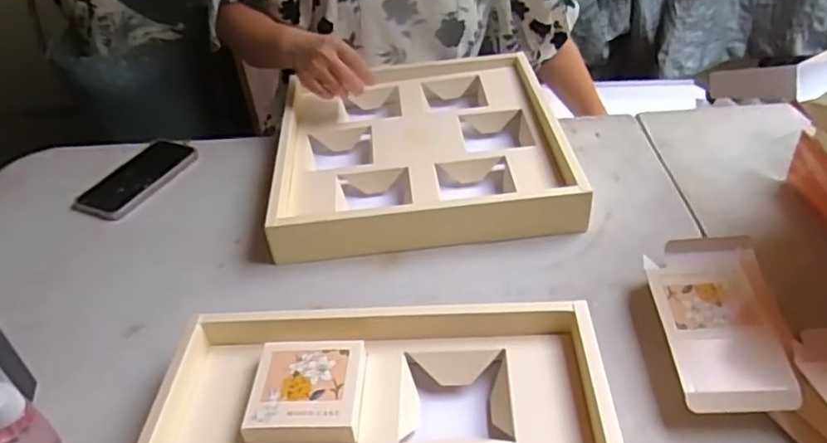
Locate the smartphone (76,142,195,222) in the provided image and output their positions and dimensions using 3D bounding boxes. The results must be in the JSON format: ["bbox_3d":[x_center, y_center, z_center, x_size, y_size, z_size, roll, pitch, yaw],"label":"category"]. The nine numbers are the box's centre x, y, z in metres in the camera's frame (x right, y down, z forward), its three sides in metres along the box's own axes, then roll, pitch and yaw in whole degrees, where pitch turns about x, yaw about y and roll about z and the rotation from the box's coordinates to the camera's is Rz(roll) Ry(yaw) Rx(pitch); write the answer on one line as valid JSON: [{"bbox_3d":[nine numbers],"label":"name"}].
[{"bbox_3d":[-0.358,-0.059,0.808,0.086,0.013,0.159,15,42,24],"label":"smartphone"}]

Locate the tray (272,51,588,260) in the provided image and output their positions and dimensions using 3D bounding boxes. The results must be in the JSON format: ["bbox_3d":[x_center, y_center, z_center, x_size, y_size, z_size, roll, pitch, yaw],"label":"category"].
[{"bbox_3d":[0.005,-0.098,0.792,0.336,0.060,0.333,-6,37,-1],"label":"tray"}]

